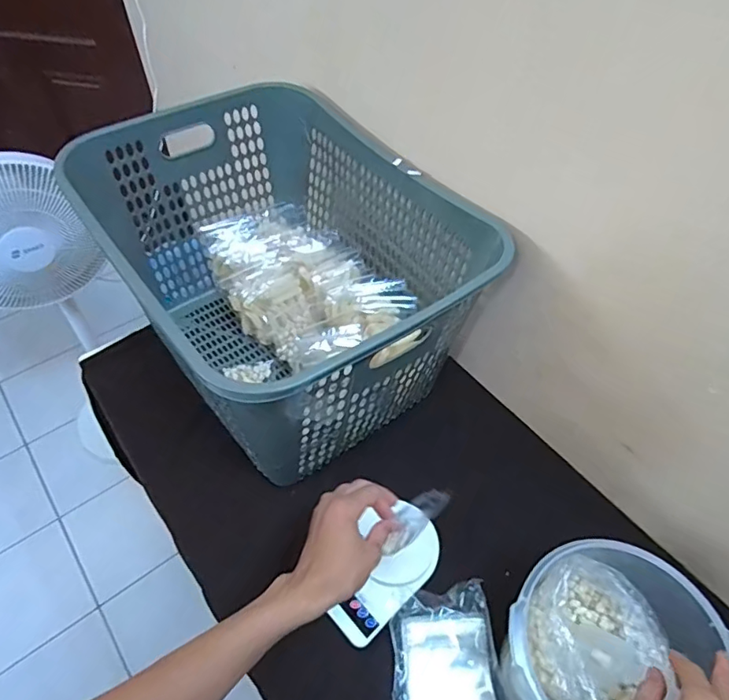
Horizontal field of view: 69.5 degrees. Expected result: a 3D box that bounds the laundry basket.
[{"bbox_3d":[-0.123,-0.105,0.841,0.411,0.341,0.560,-30,58,-22],"label":"laundry basket"}]

